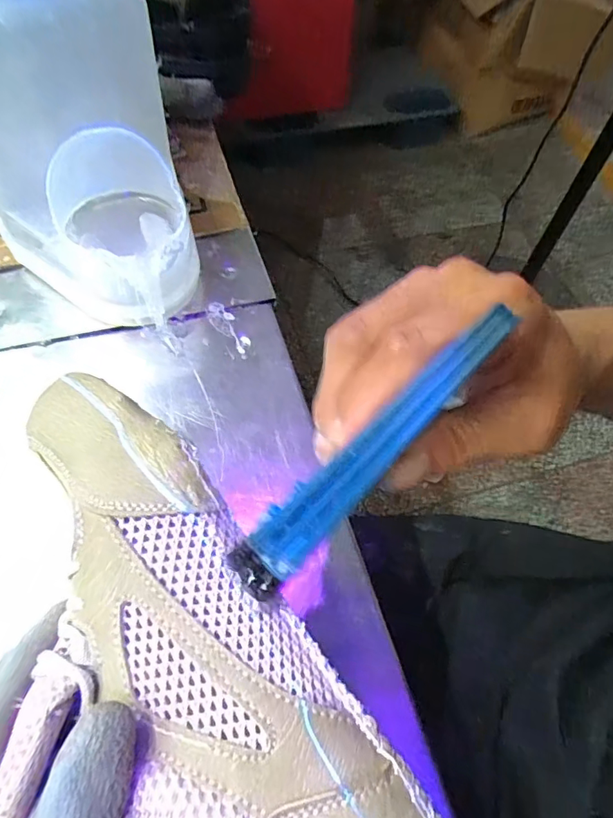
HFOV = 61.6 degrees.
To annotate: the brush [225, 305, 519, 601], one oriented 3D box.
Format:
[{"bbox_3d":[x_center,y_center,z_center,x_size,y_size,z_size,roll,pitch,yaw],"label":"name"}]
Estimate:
[{"bbox_3d":[0.016,0.021,0.176,0.012,0.136,0.020,0,46,-55],"label":"brush"}]

